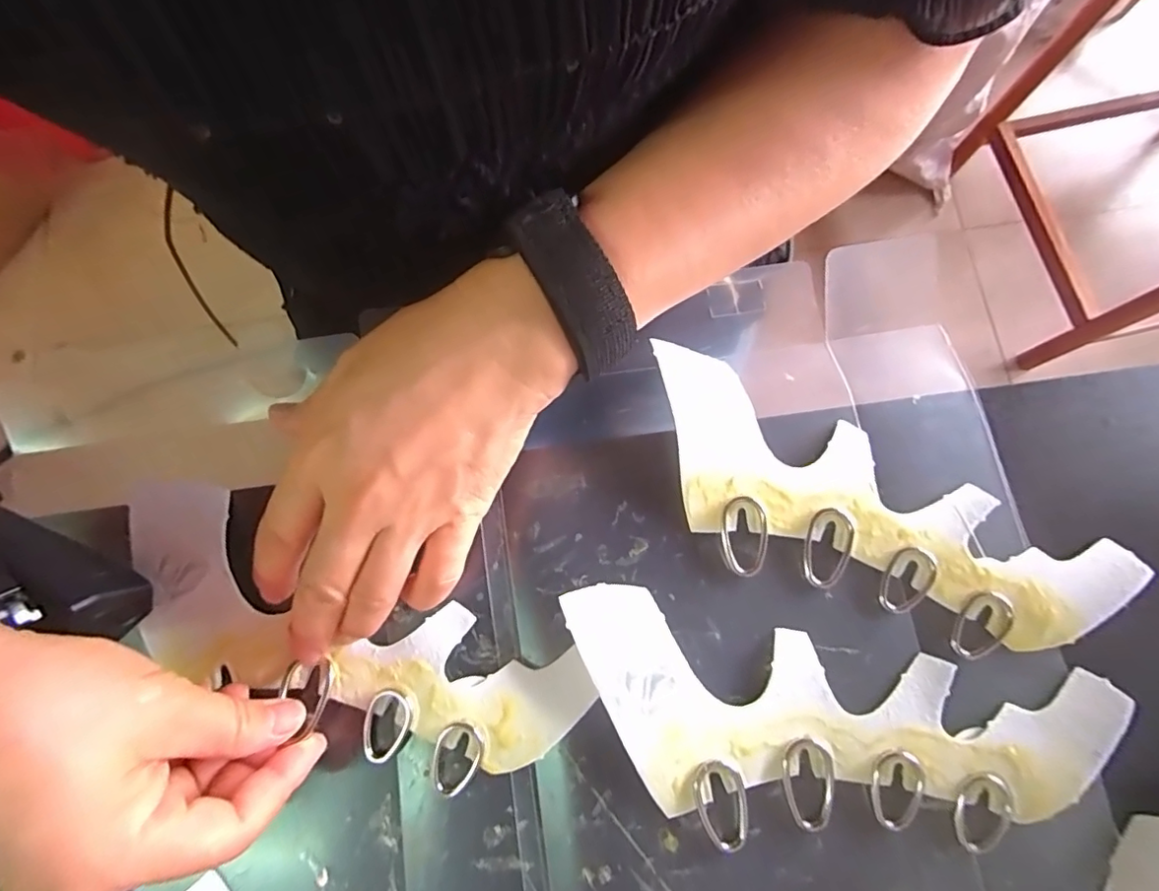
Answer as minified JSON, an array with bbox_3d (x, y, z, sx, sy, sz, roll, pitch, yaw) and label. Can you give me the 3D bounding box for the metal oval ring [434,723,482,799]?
[{"bbox_3d":[-0.049,0.125,0.220,0.018,0.004,0.027,21,80,6],"label":"metal oval ring"}]

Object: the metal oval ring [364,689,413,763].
[{"bbox_3d":[-0.078,0.114,0.225,0.019,0.004,0.028,13,79,4],"label":"metal oval ring"}]

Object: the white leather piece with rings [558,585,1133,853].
[{"bbox_3d":[0.098,0.110,0.217,0.210,0.014,0.079,7,79,3],"label":"white leather piece with rings"}]

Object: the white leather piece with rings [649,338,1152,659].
[{"bbox_3d":[0.119,0.031,0.234,0.208,0.014,0.075,27,80,7],"label":"white leather piece with rings"}]

